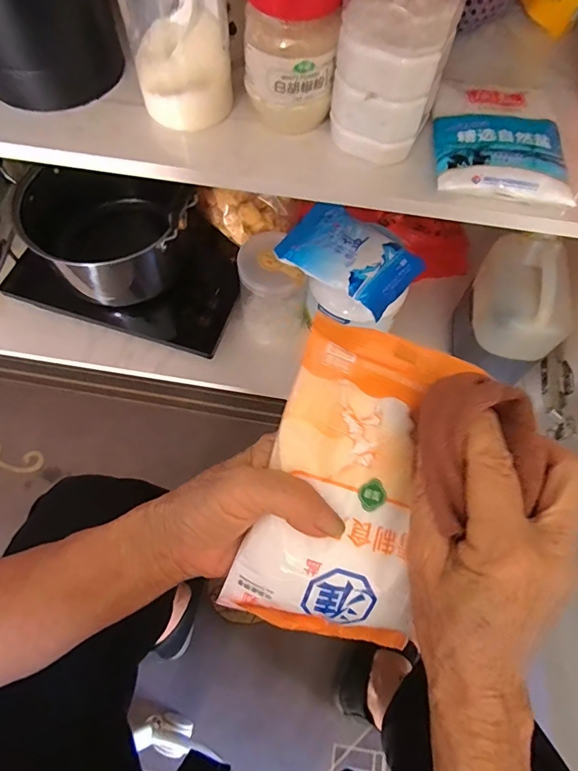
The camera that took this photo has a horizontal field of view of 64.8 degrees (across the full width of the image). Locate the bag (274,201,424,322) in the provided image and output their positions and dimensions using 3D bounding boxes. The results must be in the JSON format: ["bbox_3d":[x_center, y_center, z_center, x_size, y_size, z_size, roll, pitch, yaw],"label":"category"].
[{"bbox_3d":[0.077,-0.170,0.587,0.170,0.022,0.109,39,70,14],"label":"bag"}]

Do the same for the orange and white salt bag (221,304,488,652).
[{"bbox_3d":[0.032,0.056,0.251,0.097,0.033,0.169,12,91,3],"label":"orange and white salt bag"}]

